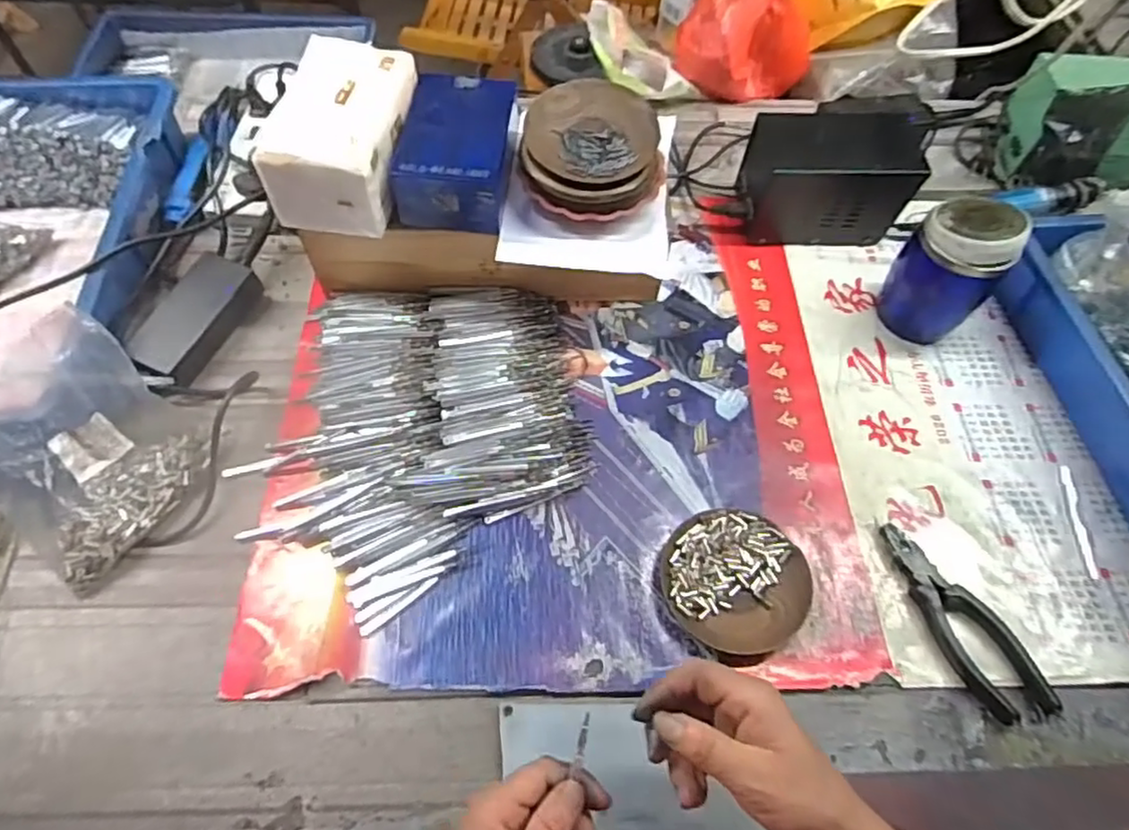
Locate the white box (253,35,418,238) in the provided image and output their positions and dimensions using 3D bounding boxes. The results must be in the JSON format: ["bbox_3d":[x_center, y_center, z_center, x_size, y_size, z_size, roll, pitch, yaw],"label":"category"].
[{"bbox_3d":[-0.190,-0.245,0.588,0.097,0.085,0.154,10,60,4],"label":"white box"}]

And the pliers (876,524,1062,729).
[{"bbox_3d":[0.312,0.158,0.531,0.055,0.019,0.161,-19,63,-13],"label":"pliers"}]

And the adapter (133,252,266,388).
[{"bbox_3d":[-0.348,-0.089,0.632,0.064,0.037,0.137,21,61,9],"label":"adapter"}]

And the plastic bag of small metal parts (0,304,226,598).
[{"bbox_3d":[-0.385,0.022,0.523,0.140,0.117,0.155,29,63,14],"label":"plastic bag of small metal parts"}]

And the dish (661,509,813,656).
[{"bbox_3d":[0.139,0.135,0.544,0.116,0.017,0.111,1,60,-2],"label":"dish"}]

